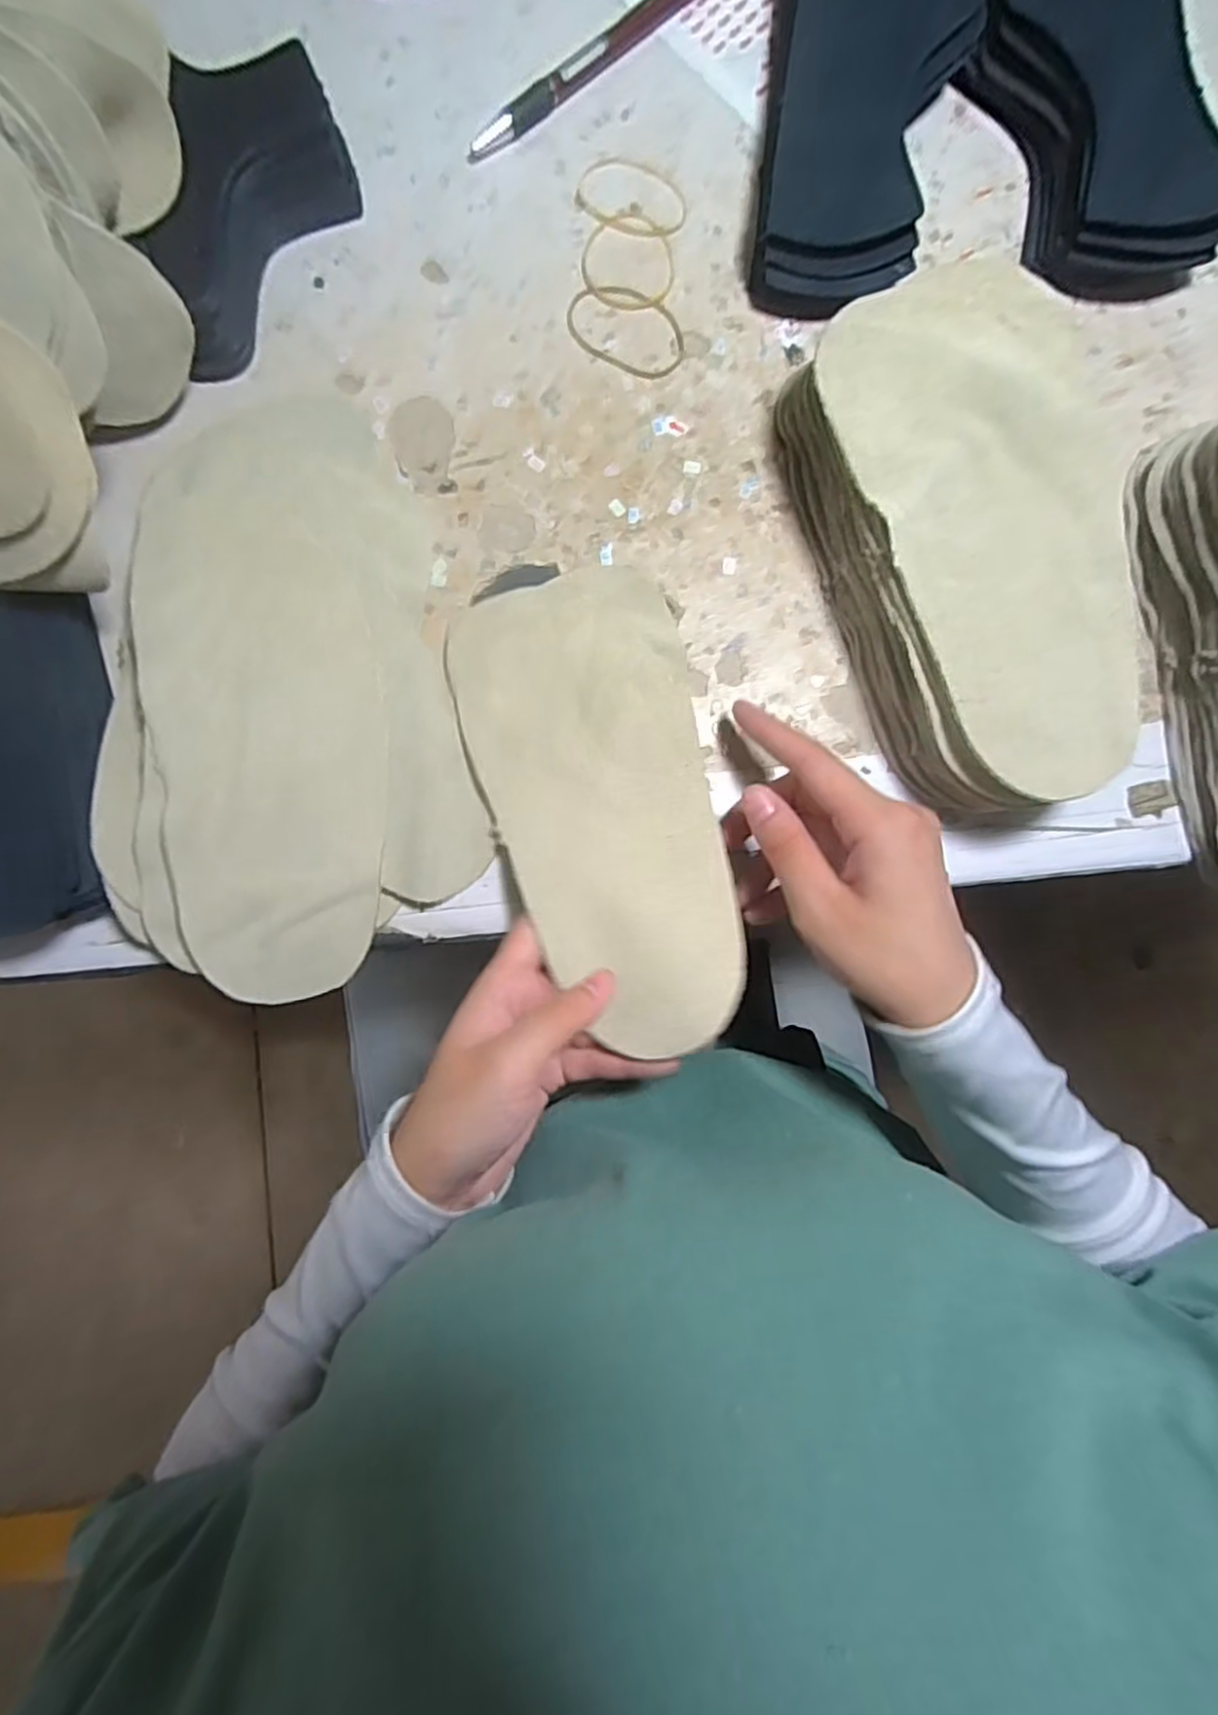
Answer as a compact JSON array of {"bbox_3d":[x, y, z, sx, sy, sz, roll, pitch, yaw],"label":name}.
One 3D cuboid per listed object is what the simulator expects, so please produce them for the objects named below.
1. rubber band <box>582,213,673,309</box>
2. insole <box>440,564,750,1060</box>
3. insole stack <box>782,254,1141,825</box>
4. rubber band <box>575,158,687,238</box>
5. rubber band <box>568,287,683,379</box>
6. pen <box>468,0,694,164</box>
[{"bbox_3d":[0.009,-0.273,0.332,0.042,0.004,0.045,-2,88,-1],"label":"rubber band"},{"bbox_3d":[0.000,-0.023,0.304,0.097,0.017,0.199,-16,78,-2],"label":"insole"},{"bbox_3d":[0.150,-0.126,0.305,0.101,0.052,0.206,-17,89,-2],"label":"insole stack"},{"bbox_3d":[0.011,-0.303,0.333,0.051,0.004,0.034,13,88,-1],"label":"rubber band"},{"bbox_3d":[0.008,-0.242,0.330,0.056,0.004,0.036,25,88,0],"label":"rubber band"},{"bbox_3d":[-0.004,-0.368,0.330,0.151,0.010,0.017,-42,90,-2],"label":"pen"}]

